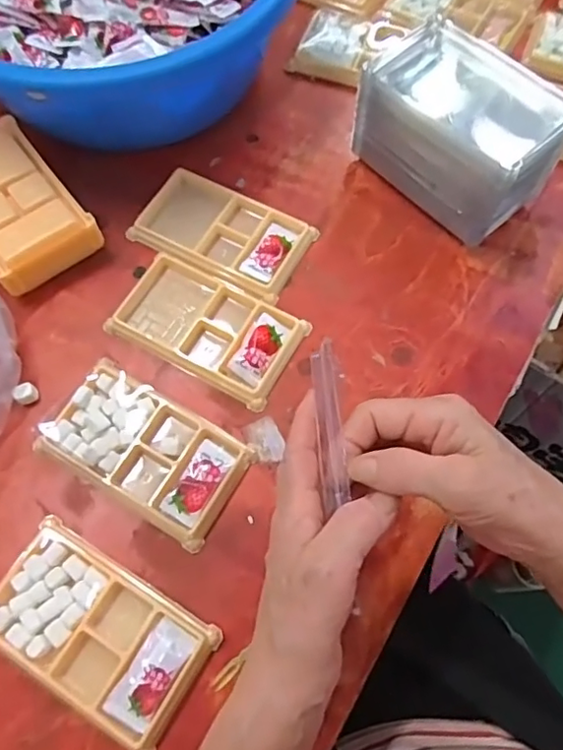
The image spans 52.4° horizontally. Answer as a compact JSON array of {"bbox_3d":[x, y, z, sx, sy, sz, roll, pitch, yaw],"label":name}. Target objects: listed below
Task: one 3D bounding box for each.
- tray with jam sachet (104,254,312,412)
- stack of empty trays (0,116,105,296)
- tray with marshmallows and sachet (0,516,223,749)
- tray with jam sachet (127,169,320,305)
[{"bbox_3d":[-0.055,-0.037,0.435,0.135,0.018,0.077,29,70,11],"label":"tray with jam sachet"},{"bbox_3d":[-0.217,-0.139,0.465,0.081,0.035,0.147,-34,72,-14],"label":"stack of empty trays"},{"bbox_3d":[-0.115,0.157,0.352,0.134,0.020,0.076,30,70,11],"label":"tray with marshmallows and sachet"},{"bbox_3d":[-0.049,-0.117,0.467,0.136,0.009,0.078,27,70,10],"label":"tray with jam sachet"}]

